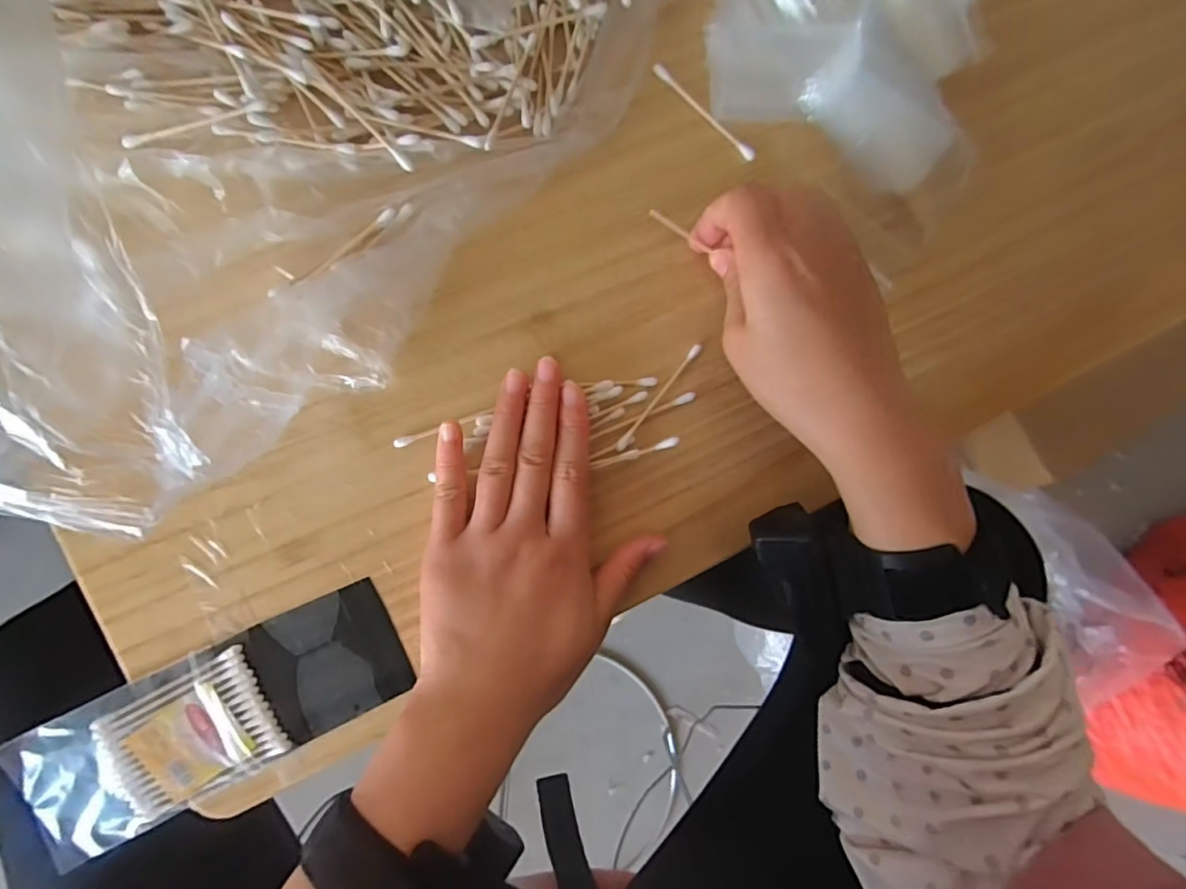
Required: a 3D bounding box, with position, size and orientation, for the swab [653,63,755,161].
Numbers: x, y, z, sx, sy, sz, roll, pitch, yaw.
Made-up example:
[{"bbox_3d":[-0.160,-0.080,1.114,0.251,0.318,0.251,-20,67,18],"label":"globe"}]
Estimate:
[{"bbox_3d":[0.060,-0.178,0.305,0.071,0.004,0.006,42,86,-5],"label":"swab"}]

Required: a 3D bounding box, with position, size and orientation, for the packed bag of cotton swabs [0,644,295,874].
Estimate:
[{"bbox_3d":[-0.211,0.145,0.269,0.112,0.010,0.066,-27,93,-6],"label":"packed bag of cotton swabs"}]

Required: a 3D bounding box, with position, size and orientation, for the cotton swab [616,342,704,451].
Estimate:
[{"bbox_3d":[0.035,-0.025,0.296,0.006,0.005,0.069,39,86,-5],"label":"cotton swab"}]

